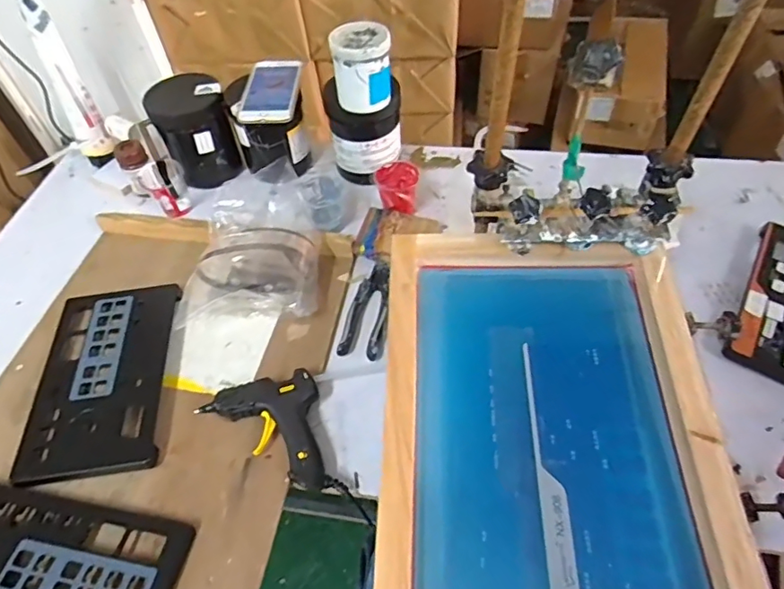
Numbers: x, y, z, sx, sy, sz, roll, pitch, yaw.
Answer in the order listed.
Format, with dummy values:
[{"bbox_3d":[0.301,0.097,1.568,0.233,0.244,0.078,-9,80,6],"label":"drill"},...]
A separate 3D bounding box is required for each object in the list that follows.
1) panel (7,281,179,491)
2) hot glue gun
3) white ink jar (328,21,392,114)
[{"bbox_3d":[-0.351,0.097,0.628,0.152,0.016,0.246,-6,52,-1],"label":"panel"},{"bbox_3d":[-0.121,0.138,0.588,0.156,0.032,0.101,25,58,21],"label":"hot glue gun"},{"bbox_3d":[-0.041,-0.315,0.722,0.077,0.090,0.077,-2,52,2],"label":"white ink jar"}]

